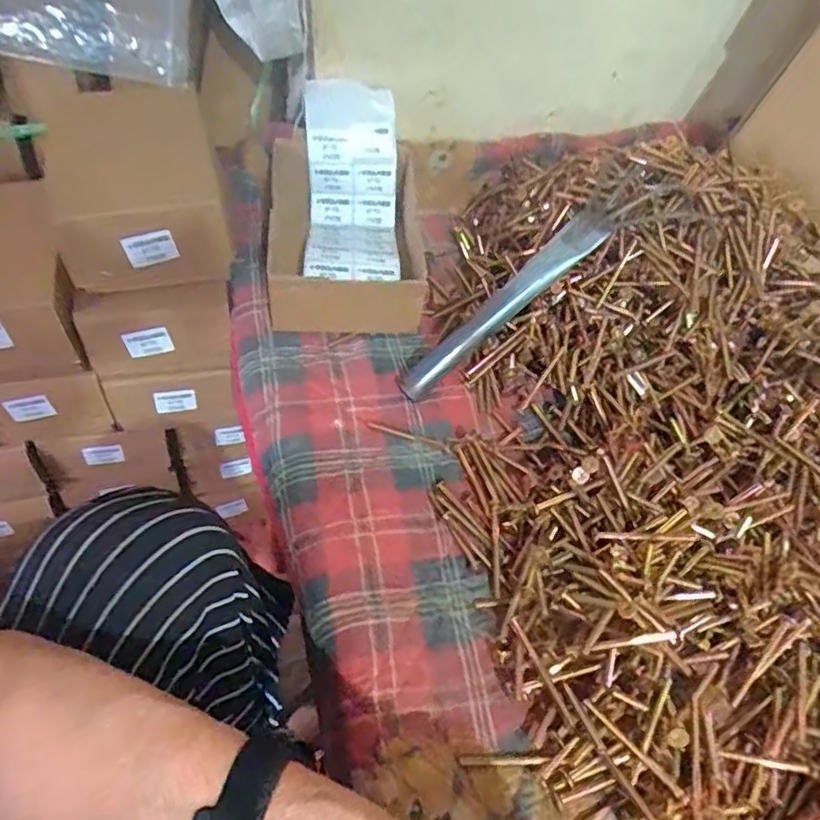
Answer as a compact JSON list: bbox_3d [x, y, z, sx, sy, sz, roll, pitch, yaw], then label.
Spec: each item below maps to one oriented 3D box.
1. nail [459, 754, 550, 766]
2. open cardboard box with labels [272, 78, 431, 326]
[{"bbox_3d":[0.055,0.204,0.367,0.052,0.006,0.006,-1,51,-3],"label":"nail"},{"bbox_3d":[-0.060,-0.192,0.592,0.140,0.128,0.230,-3,53,-7],"label":"open cardboard box with labels"}]

